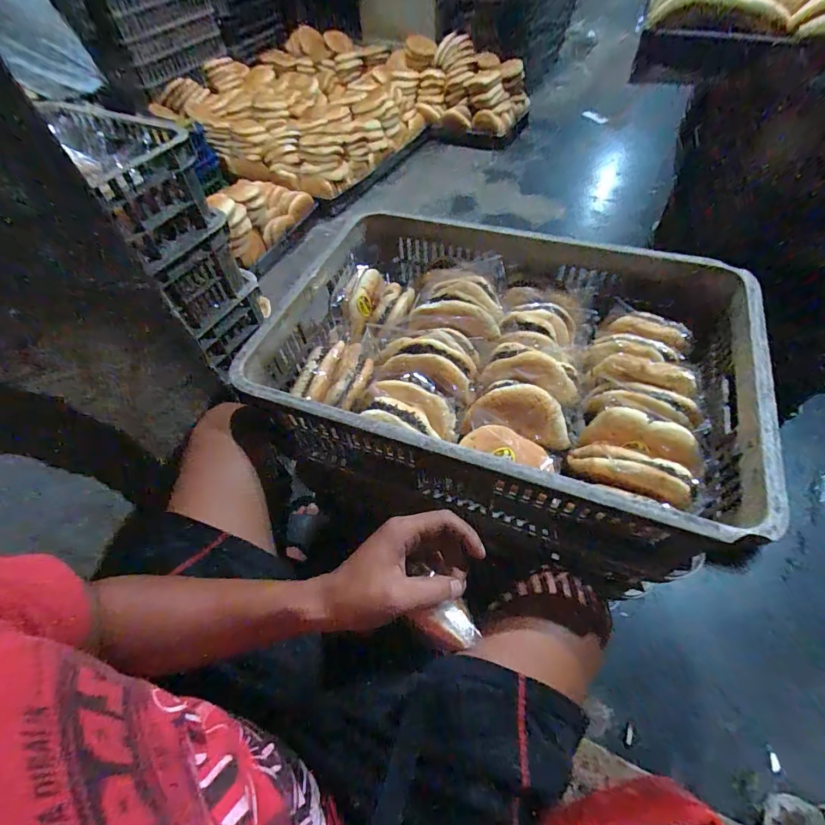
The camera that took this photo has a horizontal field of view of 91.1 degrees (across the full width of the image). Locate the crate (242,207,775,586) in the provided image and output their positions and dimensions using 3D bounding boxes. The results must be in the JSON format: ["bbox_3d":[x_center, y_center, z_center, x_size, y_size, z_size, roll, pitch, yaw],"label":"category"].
[{"bbox_3d":[0.121,-0.070,0.599,0.615,0.206,0.431,18,59,16],"label":"crate"}]

